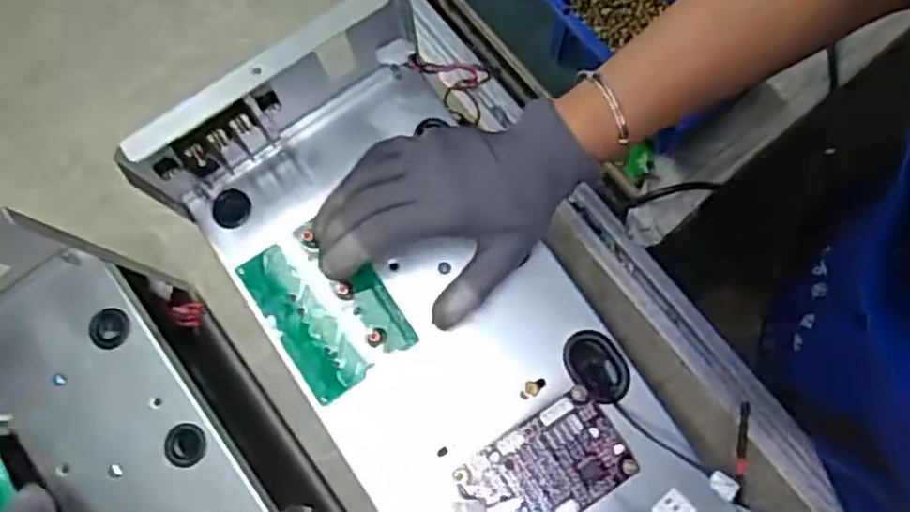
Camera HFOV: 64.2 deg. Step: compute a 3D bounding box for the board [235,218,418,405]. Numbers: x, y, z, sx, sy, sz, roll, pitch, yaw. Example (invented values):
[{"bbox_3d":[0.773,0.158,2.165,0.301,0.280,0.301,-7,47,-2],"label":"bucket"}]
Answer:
[{"bbox_3d":[-0.080,0.030,0.451,0.071,0.018,0.100,-34,80,-5],"label":"board"}]

